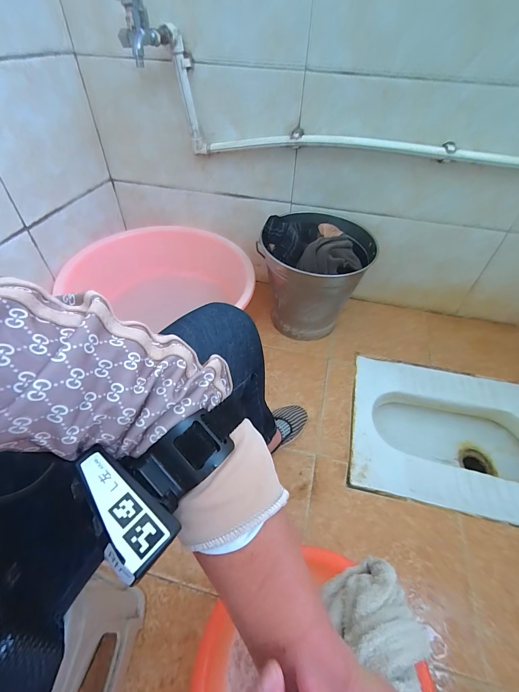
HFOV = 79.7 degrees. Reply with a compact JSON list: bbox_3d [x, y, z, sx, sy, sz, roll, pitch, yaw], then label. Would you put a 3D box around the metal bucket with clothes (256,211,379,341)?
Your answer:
[{"bbox_3d":[0.155,-0.192,0.913,0.272,0.320,0.296,0,46,0],"label":"metal bucket with clothes"}]

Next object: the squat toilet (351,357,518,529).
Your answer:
[{"bbox_3d":[0.483,0.259,0.819,0.477,0.169,0.388,11,47,8],"label":"squat toilet"}]

